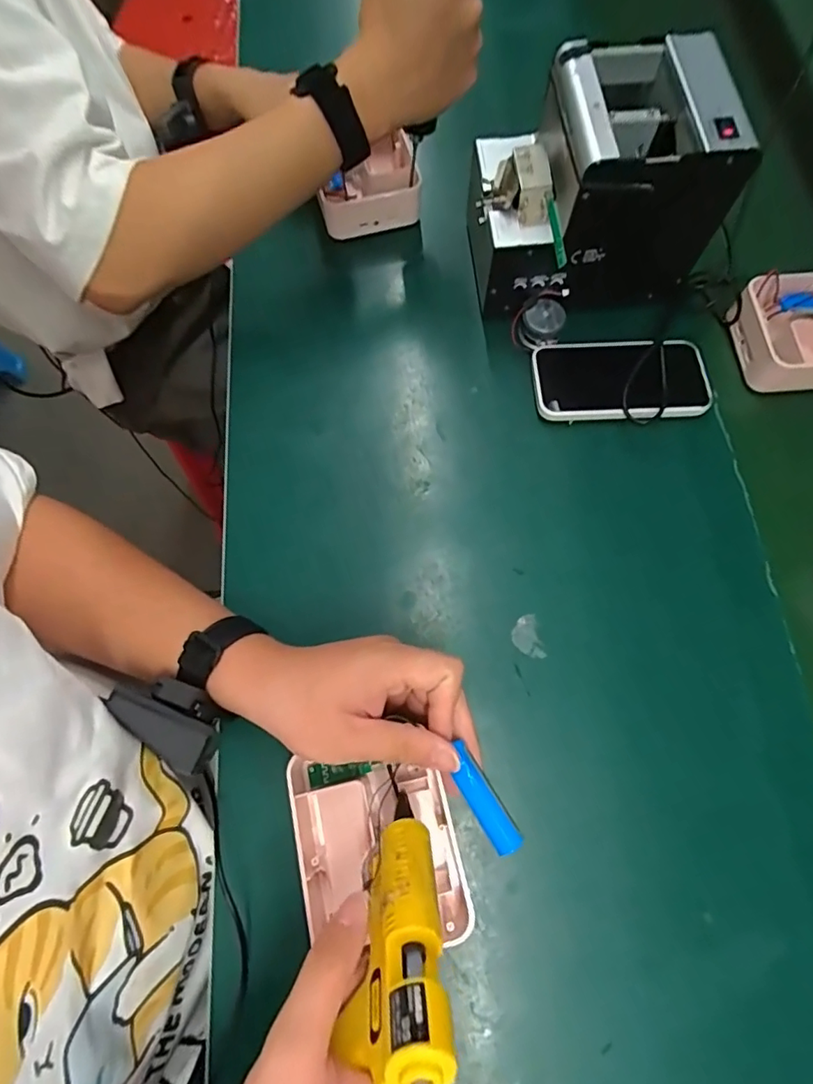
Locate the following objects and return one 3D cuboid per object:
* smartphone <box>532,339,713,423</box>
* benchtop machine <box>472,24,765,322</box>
[{"bbox_3d":[0.190,-0.144,0.456,0.150,0.014,0.080,-1,69,3],"label":"smartphone"},{"bbox_3d":[0.157,-0.294,0.435,0.190,0.137,0.130,-6,72,-1],"label":"benchtop machine"}]

